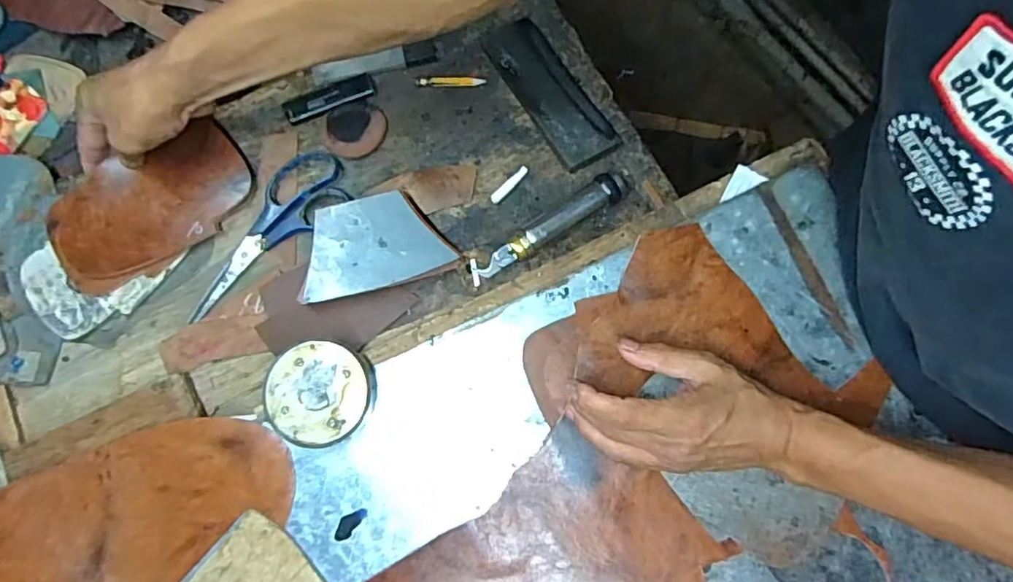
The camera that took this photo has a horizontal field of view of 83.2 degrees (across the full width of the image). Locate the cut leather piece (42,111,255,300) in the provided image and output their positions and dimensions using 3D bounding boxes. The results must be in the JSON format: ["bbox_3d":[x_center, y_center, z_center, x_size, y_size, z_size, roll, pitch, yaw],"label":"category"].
[{"bbox_3d":[-0.301,-0.072,0.482,0.168,0.023,0.095,-36,80,-10],"label":"cut leather piece"}]

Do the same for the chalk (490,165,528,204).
[{"bbox_3d":[0.003,-0.092,0.494,0.009,0.005,0.042,44,75,9],"label":"chalk"}]

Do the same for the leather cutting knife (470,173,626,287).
[{"bbox_3d":[0.033,-0.053,0.474,0.143,0.026,0.024,-29,77,-12],"label":"leather cutting knife"}]

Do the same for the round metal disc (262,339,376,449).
[{"bbox_3d":[-0.139,0.077,0.428,0.078,0.028,0.075,1,73,-4],"label":"round metal disc"}]

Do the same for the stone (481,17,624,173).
[{"bbox_3d":[0.036,-0.178,0.508,0.053,0.017,0.155,-31,77,-12],"label":"stone"}]

